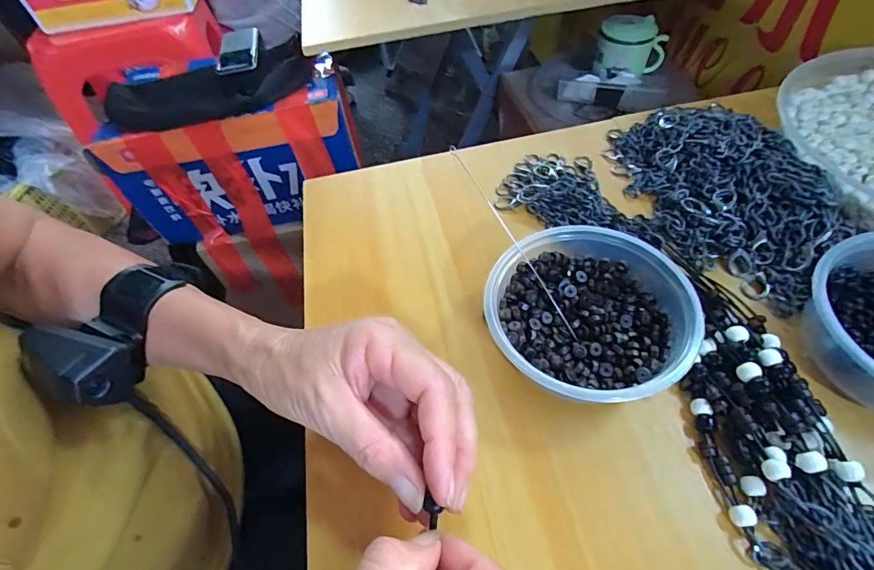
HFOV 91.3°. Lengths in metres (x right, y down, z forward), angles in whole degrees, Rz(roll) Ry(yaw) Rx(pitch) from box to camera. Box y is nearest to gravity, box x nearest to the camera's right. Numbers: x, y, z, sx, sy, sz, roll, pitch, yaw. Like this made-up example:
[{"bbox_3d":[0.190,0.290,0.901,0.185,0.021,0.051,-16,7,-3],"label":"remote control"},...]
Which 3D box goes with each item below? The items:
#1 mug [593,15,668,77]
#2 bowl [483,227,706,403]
[{"bbox_3d":[0.298,-0.365,0.660,0.098,0.064,0.072,19,58,19],"label":"mug"},{"bbox_3d":[0.090,0.020,0.252,0.103,0.044,0.107,-3,54,4],"label":"bowl"}]

